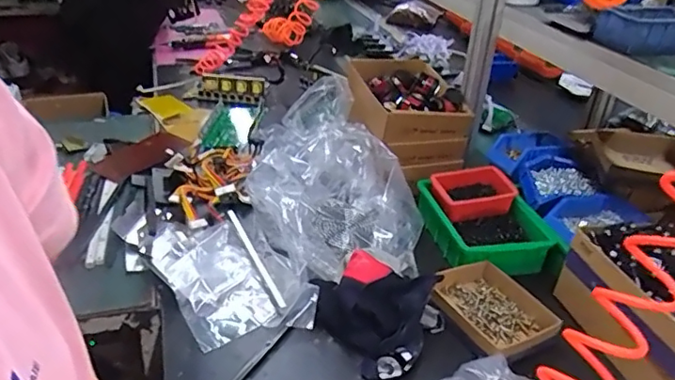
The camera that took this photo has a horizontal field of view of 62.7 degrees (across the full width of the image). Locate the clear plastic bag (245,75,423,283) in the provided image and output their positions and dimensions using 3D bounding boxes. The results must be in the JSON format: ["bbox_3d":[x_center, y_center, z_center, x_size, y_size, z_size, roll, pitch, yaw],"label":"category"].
[{"bbox_3d":[-0.020,-0.048,1.059,0.286,0.157,0.525,-7,32,-18],"label":"clear plastic bag"}]

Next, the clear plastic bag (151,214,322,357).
[{"bbox_3d":[-0.179,0.141,0.919,0.196,0.042,0.314,-17,36,-31],"label":"clear plastic bag"}]

